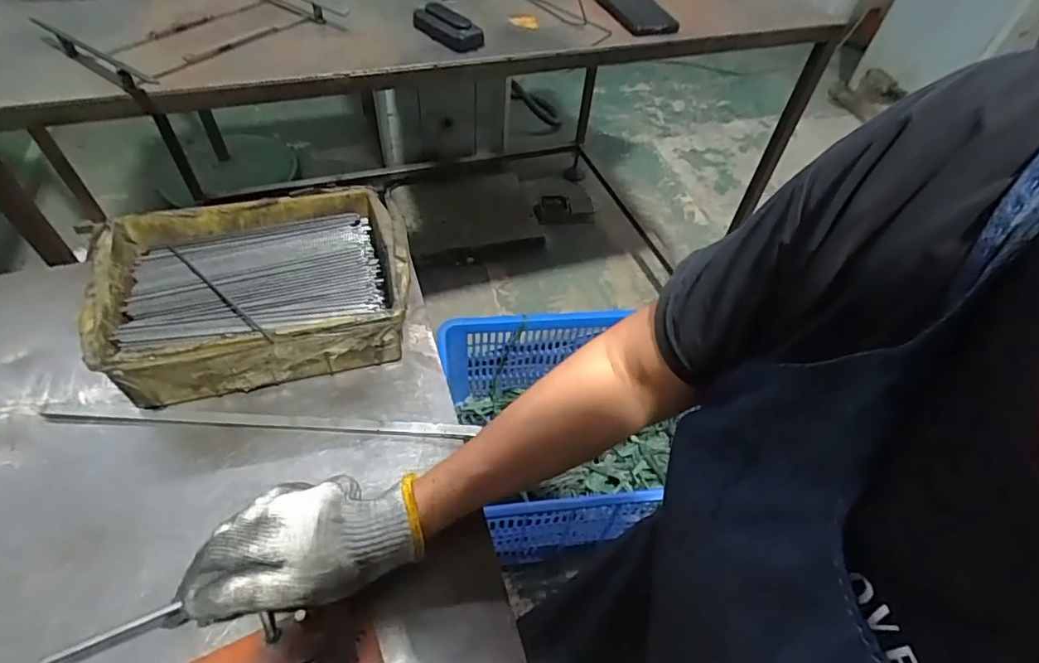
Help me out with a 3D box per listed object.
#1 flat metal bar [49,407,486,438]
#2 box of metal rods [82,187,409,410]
[{"bbox_3d":[-0.217,0.079,0.454,0.355,0.007,0.013,3,51,-4],"label":"flat metal bar"},{"bbox_3d":[-0.237,-0.037,0.499,0.247,0.077,0.177,-11,54,-15],"label":"box of metal rods"}]

